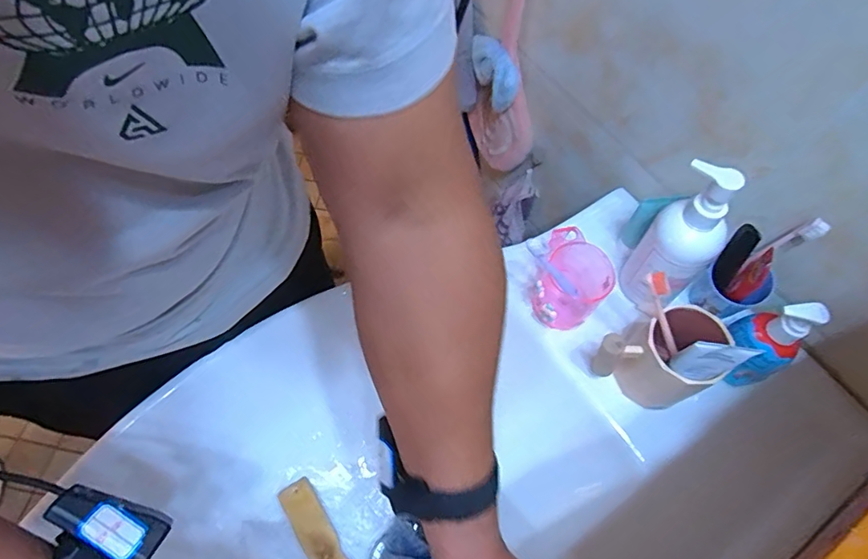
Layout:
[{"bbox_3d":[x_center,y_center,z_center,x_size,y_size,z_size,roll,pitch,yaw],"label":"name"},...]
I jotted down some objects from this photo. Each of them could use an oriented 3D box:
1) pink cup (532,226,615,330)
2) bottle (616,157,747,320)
[{"bbox_3d":[0.148,0.004,0.562,0.078,0.091,0.083,1,63,-2],"label":"pink cup"},{"bbox_3d":[0.256,-0.039,0.517,0.054,0.202,0.071,-35,70,-18],"label":"bottle"}]

